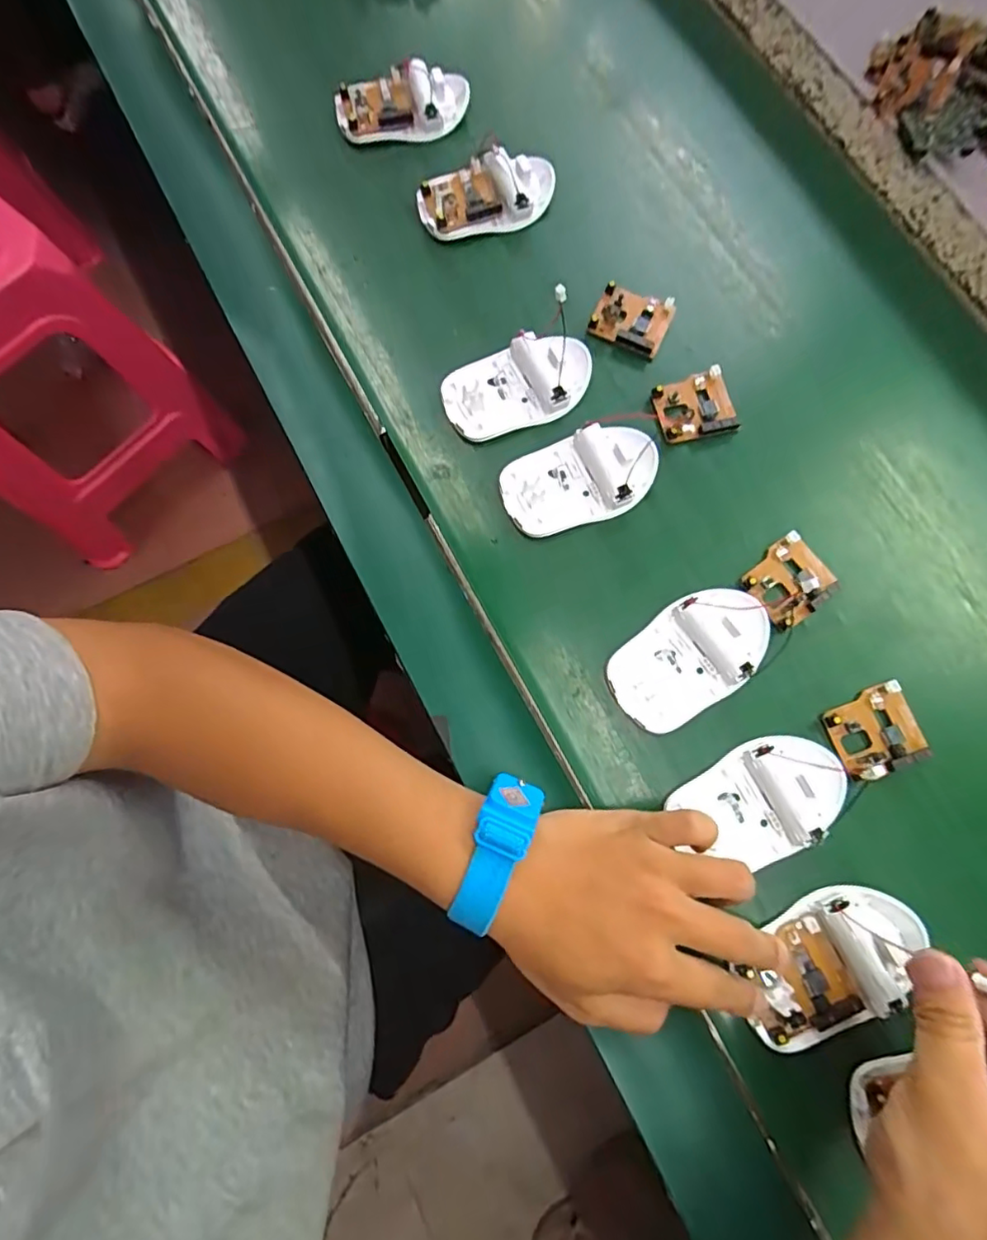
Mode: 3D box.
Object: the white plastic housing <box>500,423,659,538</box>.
[{"bbox_3d":[0.053,-0.088,0.357,0.095,0.020,0.056,-17,77,-5],"label":"white plastic housing"}]

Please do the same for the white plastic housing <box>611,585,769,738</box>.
[{"bbox_3d":[0.113,0.020,0.331,0.099,0.017,0.055,-38,79,-9],"label":"white plastic housing"}]

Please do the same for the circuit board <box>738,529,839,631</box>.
[{"bbox_3d":[0.178,-0.023,0.348,0.050,0.010,0.044,-34,79,-9],"label":"circuit board"}]

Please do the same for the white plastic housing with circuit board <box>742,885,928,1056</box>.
[{"bbox_3d":[0.170,0.173,0.289,0.093,0.019,0.056,-28,78,-7],"label":"white plastic housing with circuit board"}]

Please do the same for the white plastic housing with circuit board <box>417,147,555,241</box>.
[{"bbox_3d":[-0.005,-0.303,0.409,0.099,0.019,0.052,-23,77,-6],"label":"white plastic housing with circuit board"}]

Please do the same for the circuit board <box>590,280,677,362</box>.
[{"bbox_3d":[0.094,-0.205,0.397,0.049,0.008,0.043,25,77,5],"label":"circuit board"}]

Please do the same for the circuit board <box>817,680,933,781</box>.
[{"bbox_3d":[0.215,0.062,0.326,0.051,0.012,0.044,-17,77,-5],"label":"circuit board"}]

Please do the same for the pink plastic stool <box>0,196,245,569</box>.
[{"bbox_3d":[-0.747,-0.381,0.976,0.320,0.491,0.353,37,78,8],"label":"pink plastic stool"}]

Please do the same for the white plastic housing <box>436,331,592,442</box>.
[{"bbox_3d":[0.016,-0.153,0.373,0.097,0.016,0.055,-23,77,-6],"label":"white plastic housing"}]

